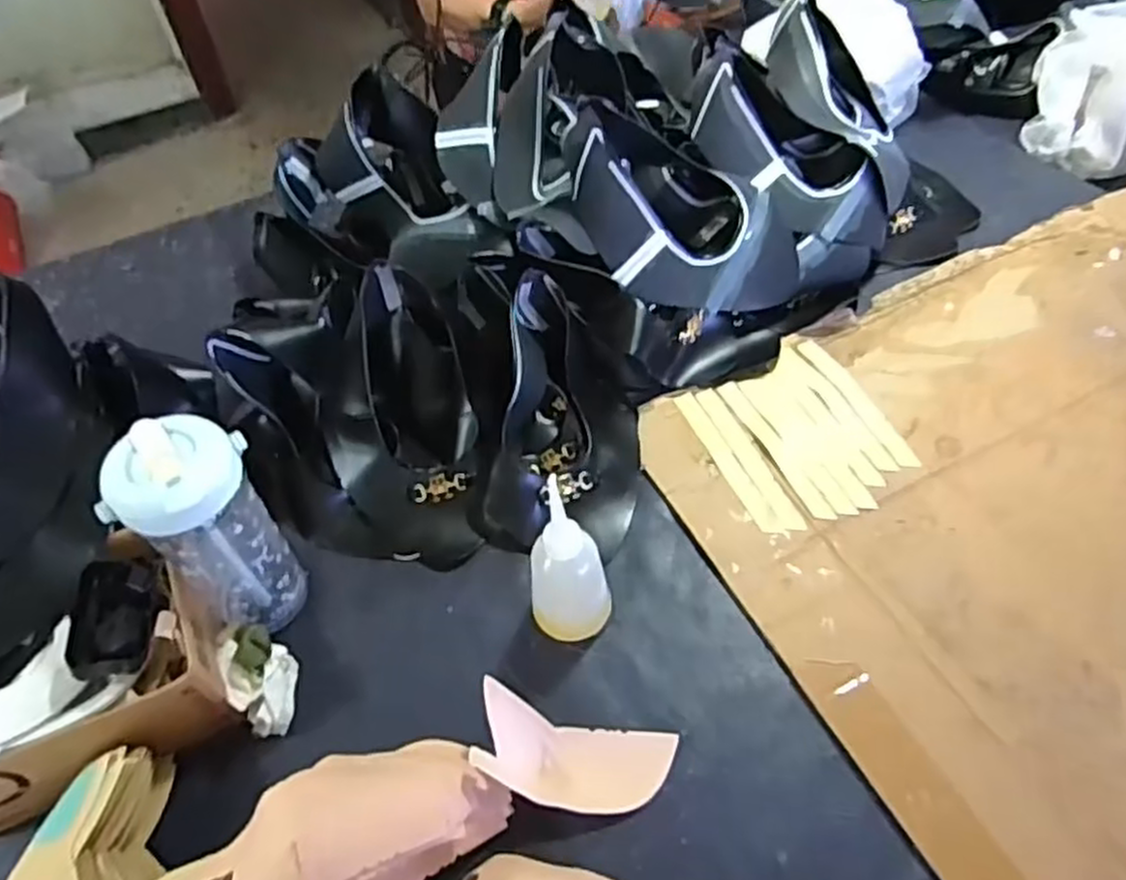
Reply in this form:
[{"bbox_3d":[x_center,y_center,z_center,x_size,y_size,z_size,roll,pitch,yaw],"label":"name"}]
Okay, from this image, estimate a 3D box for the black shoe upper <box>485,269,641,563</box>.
[{"bbox_3d":[0.008,-0.031,0.735,0.136,0.115,0.256,5,52,9],"label":"black shoe upper"}]

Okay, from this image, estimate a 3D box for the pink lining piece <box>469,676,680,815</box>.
[{"bbox_3d":[0.009,0.231,0.560,0.144,0.052,0.071,5,52,10],"label":"pink lining piece"}]

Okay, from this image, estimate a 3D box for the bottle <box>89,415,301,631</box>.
[{"bbox_3d":[-0.272,0.077,0.606,0.076,0.206,0.085,11,53,14],"label":"bottle"}]

